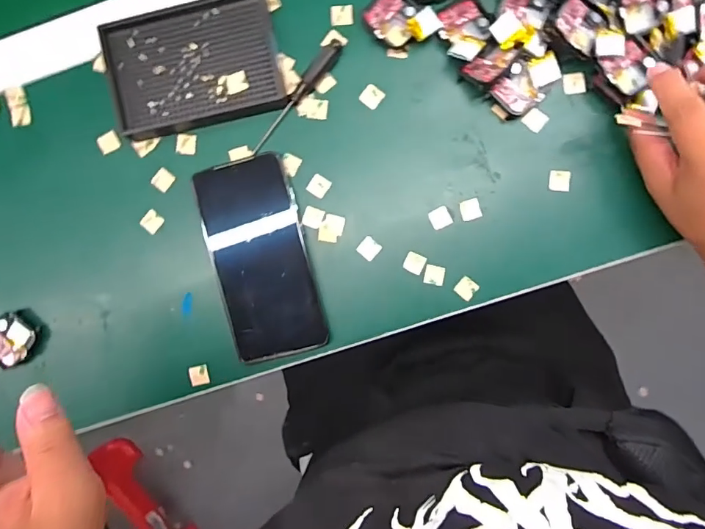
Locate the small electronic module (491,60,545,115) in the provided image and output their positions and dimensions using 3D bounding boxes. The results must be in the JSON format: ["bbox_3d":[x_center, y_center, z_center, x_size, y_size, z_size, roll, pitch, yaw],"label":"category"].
[{"bbox_3d":[0.131,-0.137,0.370,0.032,0.012,0.035,-45,88,2],"label":"small electronic module"}]

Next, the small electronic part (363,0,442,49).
[{"bbox_3d":[0.037,-0.193,0.371,0.057,0.016,0.039,35,92,3],"label":"small electronic part"}]

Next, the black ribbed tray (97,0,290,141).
[{"bbox_3d":[-0.128,-0.162,0.380,0.133,0.023,0.094,-12,89,3],"label":"black ribbed tray"}]

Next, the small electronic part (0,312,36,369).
[{"bbox_3d":[-0.293,0.066,0.399,0.039,0.016,0.037,-42,88,2],"label":"small electronic part"}]

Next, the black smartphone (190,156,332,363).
[{"bbox_3d":[-0.075,-0.004,0.380,0.077,0.012,0.160,-14,91,1],"label":"black smartphone"}]

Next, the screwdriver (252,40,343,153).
[{"bbox_3d":[-0.046,-0.136,0.380,0.012,0.011,0.109,40,92,2],"label":"screwdriver"}]

